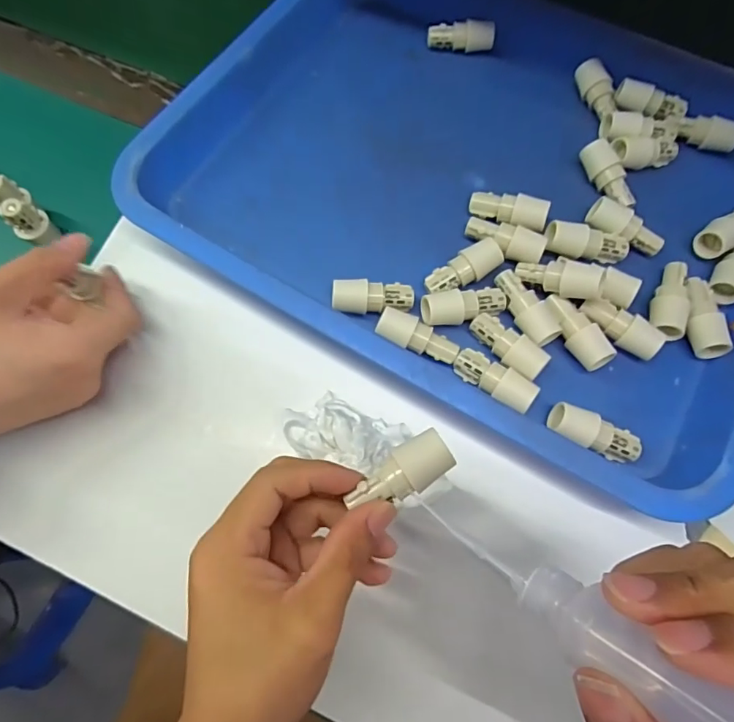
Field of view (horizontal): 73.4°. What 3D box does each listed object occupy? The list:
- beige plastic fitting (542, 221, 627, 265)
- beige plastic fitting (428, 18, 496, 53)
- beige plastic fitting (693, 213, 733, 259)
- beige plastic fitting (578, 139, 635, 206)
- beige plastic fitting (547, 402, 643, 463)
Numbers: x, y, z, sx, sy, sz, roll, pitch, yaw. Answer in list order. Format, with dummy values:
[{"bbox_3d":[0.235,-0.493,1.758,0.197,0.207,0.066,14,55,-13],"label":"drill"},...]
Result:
[{"bbox_3d":[0.150,-0.079,0.338,0.056,0.024,0.020,7,72,2],"label":"beige plastic fitting"},{"bbox_3d":[0.080,-0.275,0.415,0.054,0.017,0.018,-1,71,-1],"label":"beige plastic fitting"},{"bbox_3d":[0.258,-0.093,0.350,0.054,0.017,0.023,-32,75,-11],"label":"beige plastic fitting"},{"bbox_3d":[0.177,-0.135,0.362,0.021,0.019,0.054,-19,73,-7],"label":"beige plastic fitting"},{"bbox_3d":[0.138,0.045,0.301,0.056,0.024,0.021,19,72,6],"label":"beige plastic fitting"}]

